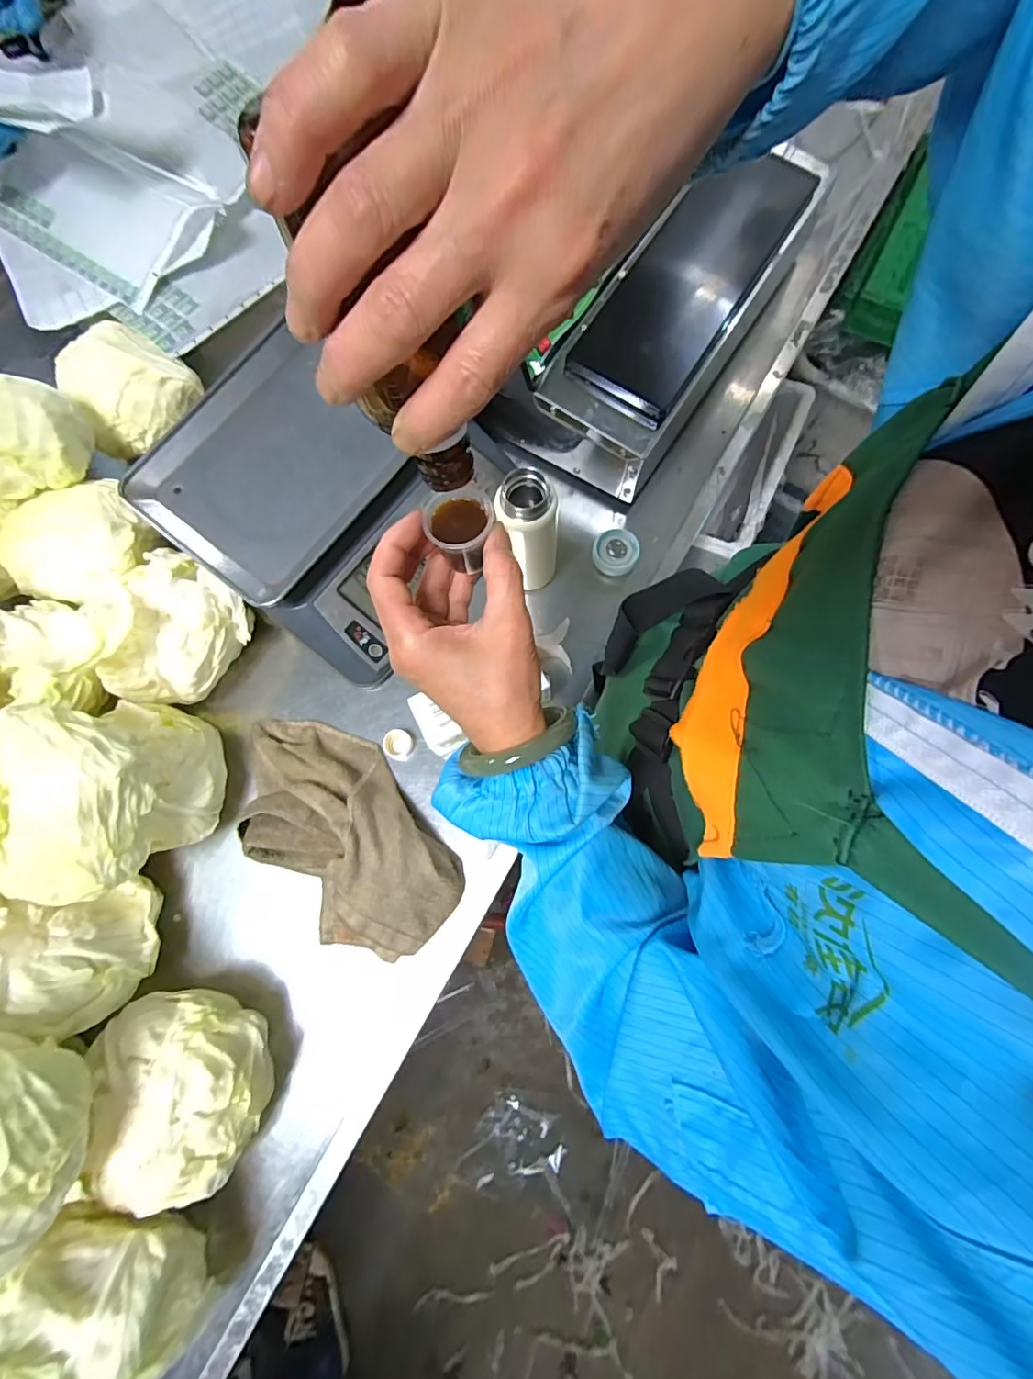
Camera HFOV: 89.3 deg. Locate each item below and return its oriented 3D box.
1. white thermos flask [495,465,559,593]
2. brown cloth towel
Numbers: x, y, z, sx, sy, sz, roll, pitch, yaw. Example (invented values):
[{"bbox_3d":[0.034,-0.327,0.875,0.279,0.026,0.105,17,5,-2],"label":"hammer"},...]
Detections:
[{"bbox_3d":[0.013,-0.169,0.568,0.059,0.164,0.058,-4,76,1],"label":"white thermos flask"},{"bbox_3d":[-0.194,0.149,0.561,0.154,0.082,0.292,-41,78,-8],"label":"brown cloth towel"}]

